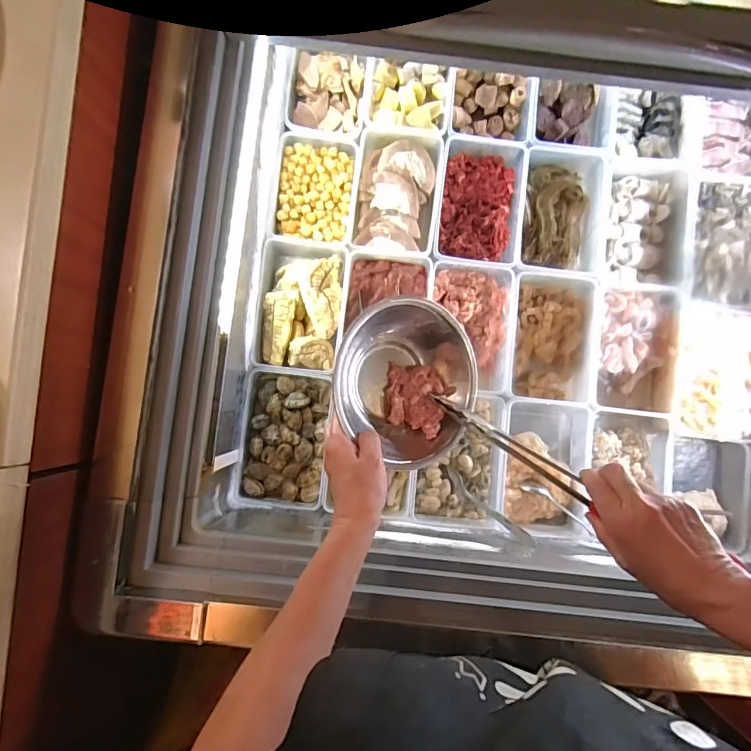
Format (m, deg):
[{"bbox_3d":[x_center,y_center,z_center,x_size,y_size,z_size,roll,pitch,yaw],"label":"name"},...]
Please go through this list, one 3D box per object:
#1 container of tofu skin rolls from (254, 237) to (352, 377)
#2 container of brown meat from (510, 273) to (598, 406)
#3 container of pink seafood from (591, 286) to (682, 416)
[{"bbox_3d":[-0.109,-0.103,0.664,0.127,0.064,0.192,5,87,1],"label":"container of tofu skin rolls"},{"bbox_3d":[0.259,-0.059,0.673,0.123,0.071,0.189,2,87,0],"label":"container of brown meat"},{"bbox_3d":[0.379,-0.041,0.695,0.125,0.082,0.189,4,87,0],"label":"container of pink seafood"}]

